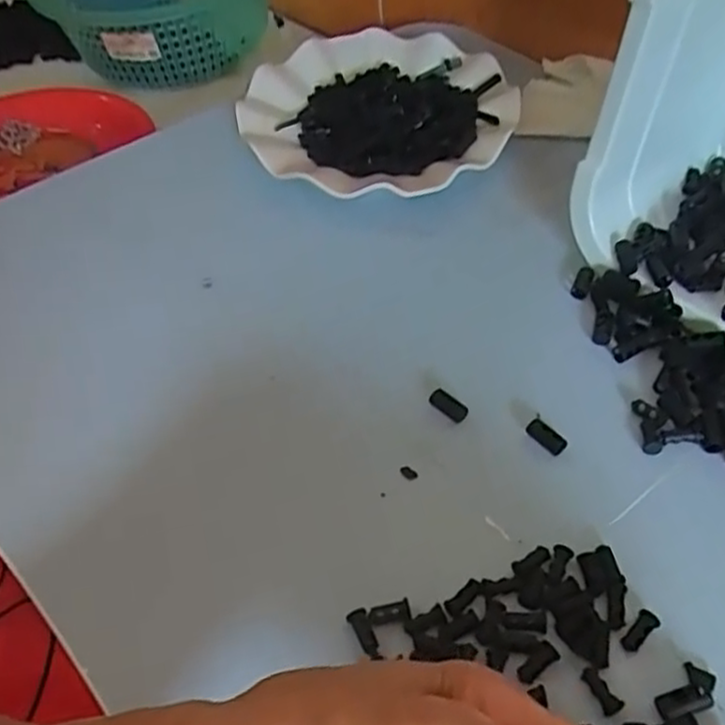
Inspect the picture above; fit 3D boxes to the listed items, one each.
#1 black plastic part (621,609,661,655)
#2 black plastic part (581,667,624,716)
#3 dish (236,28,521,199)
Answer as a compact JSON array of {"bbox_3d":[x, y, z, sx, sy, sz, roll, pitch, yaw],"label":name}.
[{"bbox_3d":[0.104,0.101,0.269,0.017,0.004,0.007,-35,54,-22],"label":"black plastic part"},{"bbox_3d":[0.086,0.118,0.258,0.006,0.004,0.017,-25,51,-15],"label":"black plastic part"},{"bbox_3d":[0.009,-0.166,0.471,0.169,0.026,0.162,-3,49,4],"label":"dish"}]

